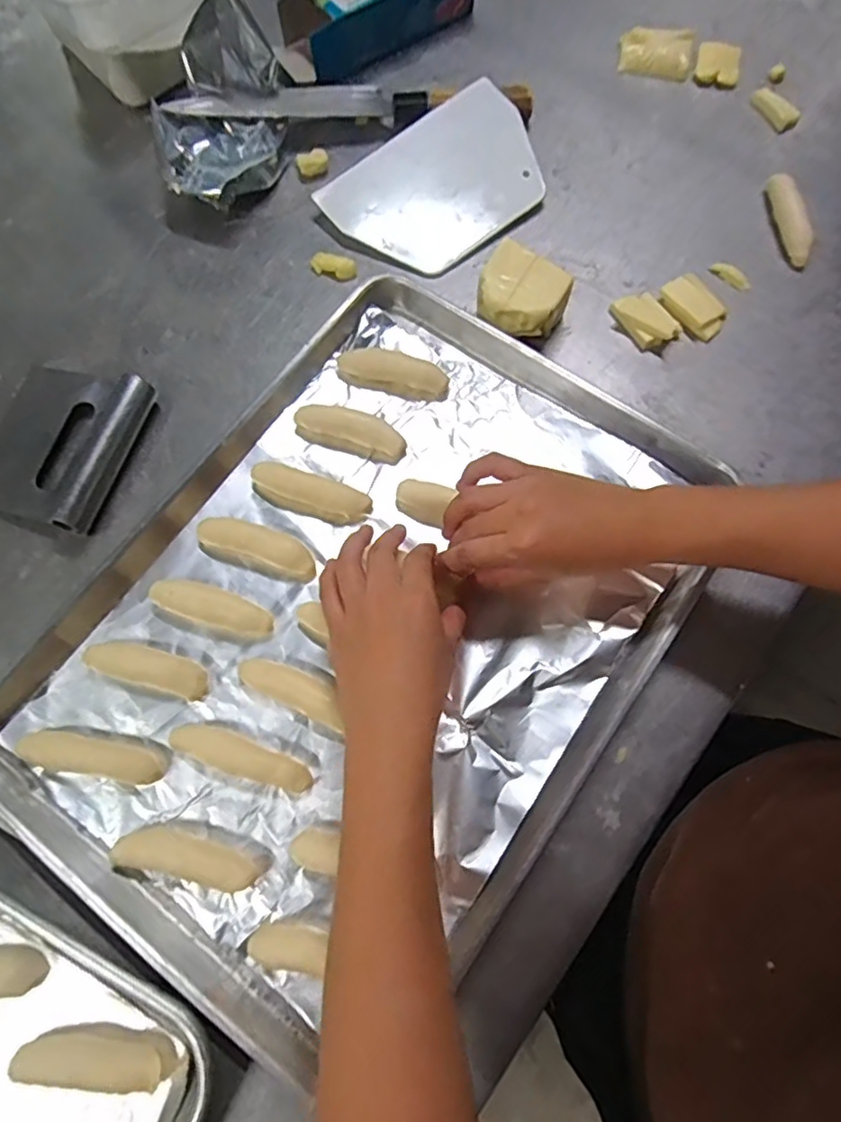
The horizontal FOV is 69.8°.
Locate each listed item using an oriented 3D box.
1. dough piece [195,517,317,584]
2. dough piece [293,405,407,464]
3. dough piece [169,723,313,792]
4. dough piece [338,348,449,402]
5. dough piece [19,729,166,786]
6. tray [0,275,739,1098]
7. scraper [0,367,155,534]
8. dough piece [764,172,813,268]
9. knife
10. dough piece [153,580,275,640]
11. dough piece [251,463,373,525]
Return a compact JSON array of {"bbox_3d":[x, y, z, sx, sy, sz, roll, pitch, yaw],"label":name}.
[{"bbox_3d":[-0.115,-0.009,0.423,0.084,0.017,0.029,17,73,6],"label":"dough piece"},{"bbox_3d":[-0.051,-0.098,0.450,0.084,0.015,0.026,16,73,5],"label":"dough piece"},{"bbox_3d":[-0.113,0.123,0.382,0.093,0.017,0.020,19,73,6],"label":"dough piece"},{"bbox_3d":[-0.021,-0.144,0.464,0.085,0.015,0.027,13,73,5],"label":"dough piece"},{"bbox_3d":[-0.208,0.122,0.379,0.088,0.016,0.022,10,73,4],"label":"dough piece"},{"bbox_3d":[-0.035,0.034,0.405,0.339,0.029,0.447,35,76,11],"label":"tray"},{"bbox_3d":[-0.276,-0.091,0.450,0.117,0.028,0.123,17,73,6],"label":"scraper"},{"bbox_3d":[0.311,-0.289,0.509,0.015,0.023,0.087,-8,72,-2],"label":"dough piece"},{"bbox_3d":[-0.060,-0.407,0.542,0.315,0.032,0.040,-1,72,0],"label":"knife"},{"bbox_3d":[-0.140,0.033,0.411,0.083,0.018,0.026,18,73,6],"label":"dough piece"},{"bbox_3d":[-0.081,-0.050,0.436,0.089,0.014,0.024,18,73,6],"label":"dough piece"}]

